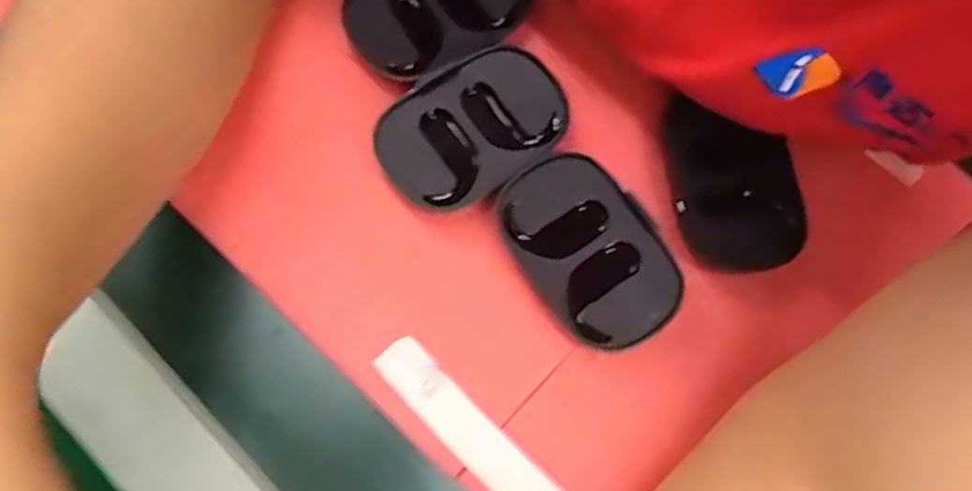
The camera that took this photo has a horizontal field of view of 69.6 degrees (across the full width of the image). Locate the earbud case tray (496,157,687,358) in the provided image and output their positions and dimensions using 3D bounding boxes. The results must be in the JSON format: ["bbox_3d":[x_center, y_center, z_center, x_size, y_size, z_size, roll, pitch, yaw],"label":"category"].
[{"bbox_3d":[0.045,0.001,0.306,0.057,0.012,0.087,-36,81,-11],"label":"earbud case tray"}]

